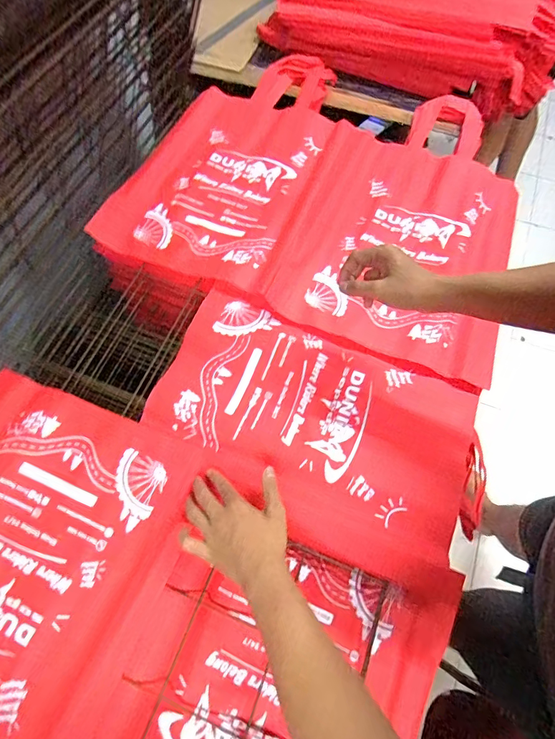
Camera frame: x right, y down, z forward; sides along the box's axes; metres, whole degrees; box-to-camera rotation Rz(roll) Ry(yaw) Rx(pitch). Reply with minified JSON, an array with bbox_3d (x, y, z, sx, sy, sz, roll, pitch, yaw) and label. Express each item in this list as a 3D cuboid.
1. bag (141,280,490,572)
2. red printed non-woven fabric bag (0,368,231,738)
[{"bbox_3d":[0.056,0.062,0.579,0.452,0.009,0.239,23,68,10],"label":"bag"},{"bbox_3d":[-0.319,0.236,0.490,0.345,0.020,0.430,24,64,6],"label":"red printed non-woven fabric bag"}]

